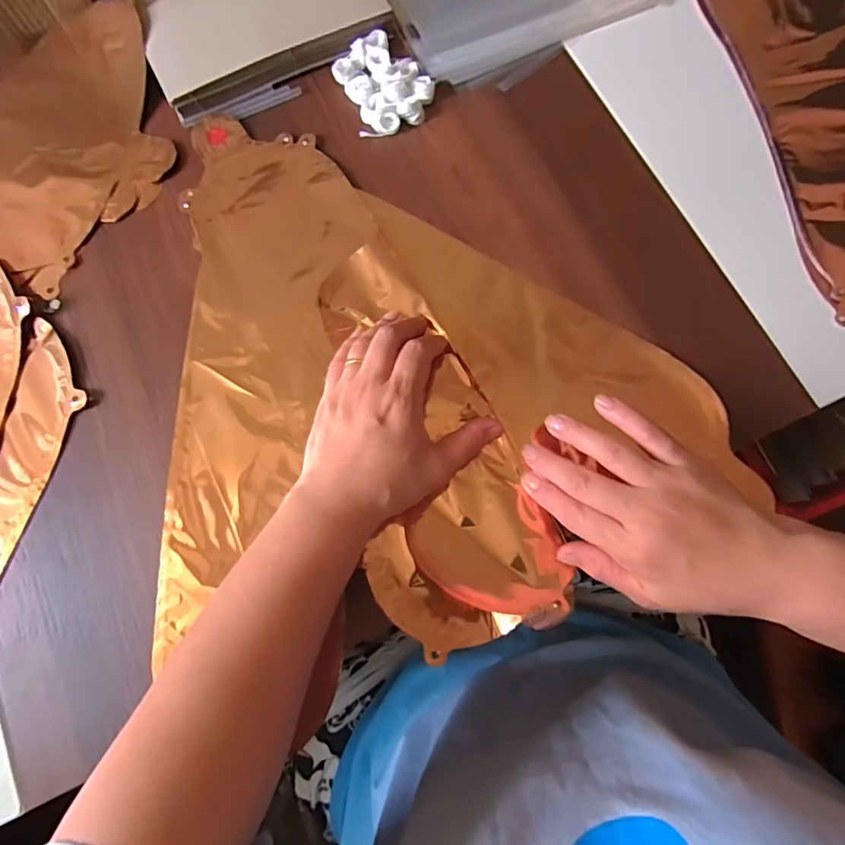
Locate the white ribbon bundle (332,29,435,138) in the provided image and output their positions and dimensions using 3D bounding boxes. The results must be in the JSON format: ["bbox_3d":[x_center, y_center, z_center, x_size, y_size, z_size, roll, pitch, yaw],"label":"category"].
[{"bbox_3d":[-0.033,-0.281,0.389,0.065,0.019,0.088,-23,76,-5],"label":"white ribbon bundle"}]

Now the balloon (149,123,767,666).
[{"bbox_3d":[0.013,-0.050,0.338,0.376,0.018,0.372,-3,76,0],"label":"balloon"}]

